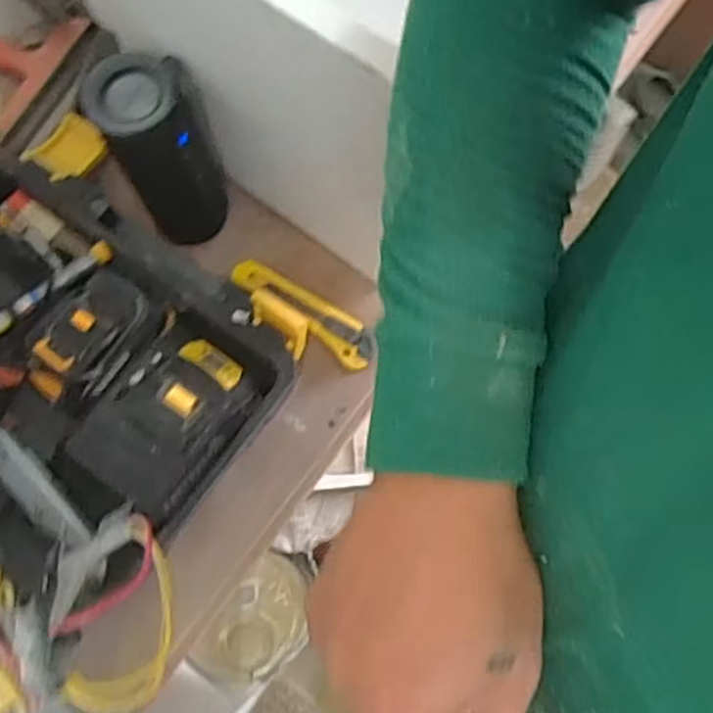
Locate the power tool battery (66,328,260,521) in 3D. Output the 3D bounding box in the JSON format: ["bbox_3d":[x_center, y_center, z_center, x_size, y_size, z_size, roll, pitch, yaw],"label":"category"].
[{"bbox_3d":[-0.146,0.048,0.581,0.101,0.045,0.135,30,76,9],"label":"power tool battery"}]

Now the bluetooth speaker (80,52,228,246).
[{"bbox_3d":[-0.155,-0.164,0.604,0.069,0.179,0.070,-12,74,-3],"label":"bluetooth speaker"}]

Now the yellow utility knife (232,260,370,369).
[{"bbox_3d":[-0.046,-0.043,0.659,0.145,0.010,0.036,37,77,10],"label":"yellow utility knife"}]

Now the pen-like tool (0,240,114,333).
[{"bbox_3d":[-0.267,-0.047,0.615,0.150,0.009,0.017,-37,77,-10],"label":"pen-like tool"}]

